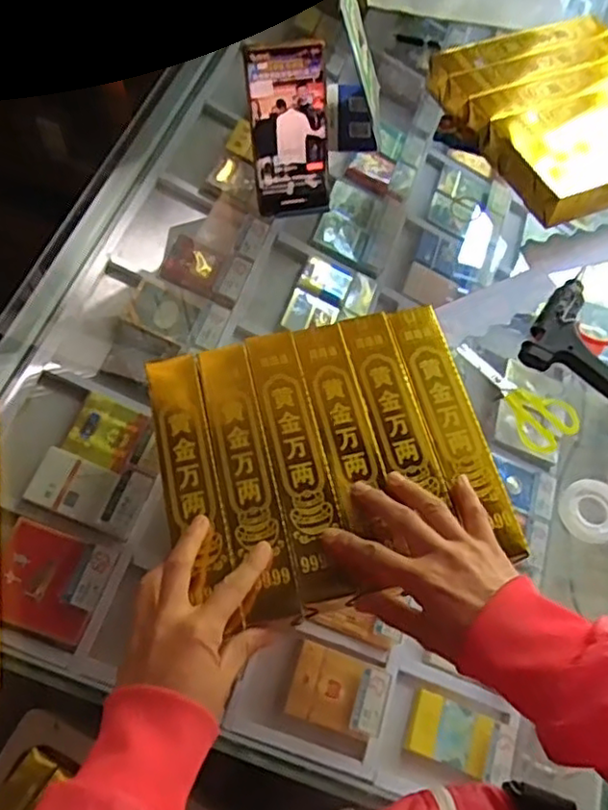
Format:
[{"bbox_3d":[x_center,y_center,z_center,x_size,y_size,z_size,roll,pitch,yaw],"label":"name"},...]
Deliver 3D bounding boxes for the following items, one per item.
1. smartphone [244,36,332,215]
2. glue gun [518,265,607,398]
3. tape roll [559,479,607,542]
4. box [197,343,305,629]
[{"bbox_3d":[-0.013,-0.265,0.632,0.075,0.157,0.007,-7,37,-2],"label":"smartphone"},{"bbox_3d":[0.267,-0.062,0.600,0.103,0.023,0.102,28,65,12],"label":"glue gun"},{"bbox_3d":[0.239,0.087,0.532,0.049,0.012,0.051,1,63,-1],"label":"tape roll"},{"bbox_3d":[-0.045,0.054,0.510,0.042,0.018,0.227,-12,65,-8],"label":"box"}]

